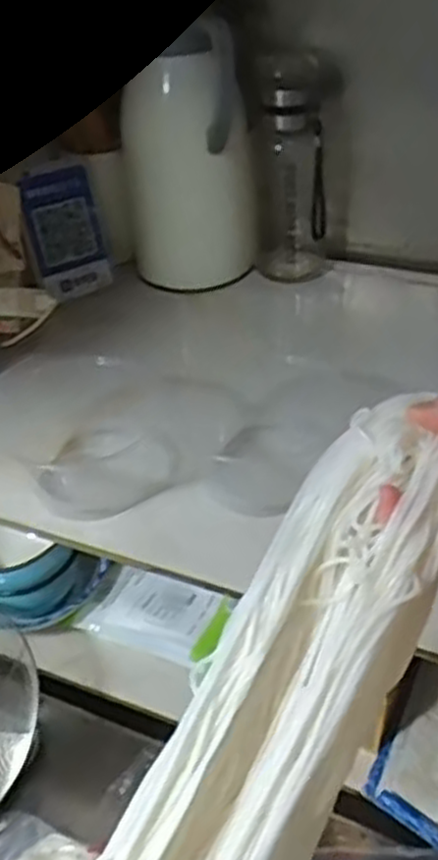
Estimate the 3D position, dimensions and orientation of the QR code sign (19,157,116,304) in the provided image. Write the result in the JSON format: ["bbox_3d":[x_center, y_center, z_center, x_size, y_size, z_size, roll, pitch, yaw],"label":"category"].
[{"bbox_3d":[-0.167,-0.217,0.864,0.085,0.141,0.015,-25,30,-24],"label":"QR code sign"}]

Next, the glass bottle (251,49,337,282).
[{"bbox_3d":[0.081,-0.285,0.863,0.078,0.230,0.074,7,40,13],"label":"glass bottle"}]

